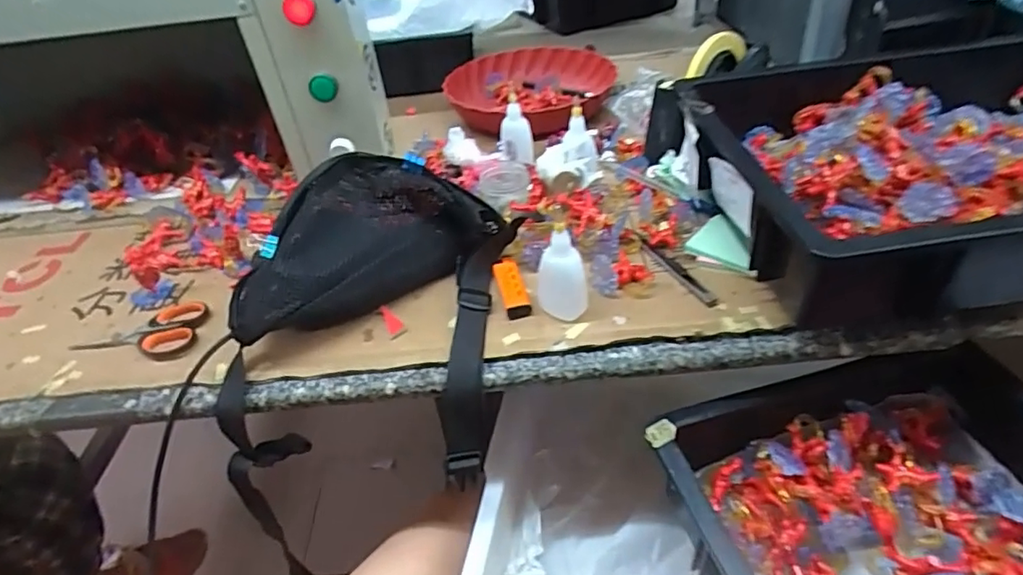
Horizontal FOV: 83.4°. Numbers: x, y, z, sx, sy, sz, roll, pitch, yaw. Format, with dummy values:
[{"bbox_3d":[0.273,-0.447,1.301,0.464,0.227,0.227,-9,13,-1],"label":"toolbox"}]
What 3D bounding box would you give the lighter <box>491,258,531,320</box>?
[{"bbox_3d":[0.000,0.001,0.524,0.022,0.014,0.074,-13,40,-6],"label":"lighter"}]

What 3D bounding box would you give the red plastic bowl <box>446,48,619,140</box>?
[{"bbox_3d":[0.028,-0.288,0.856,0.245,0.053,0.253,-4,39,4],"label":"red plastic bowl"}]

